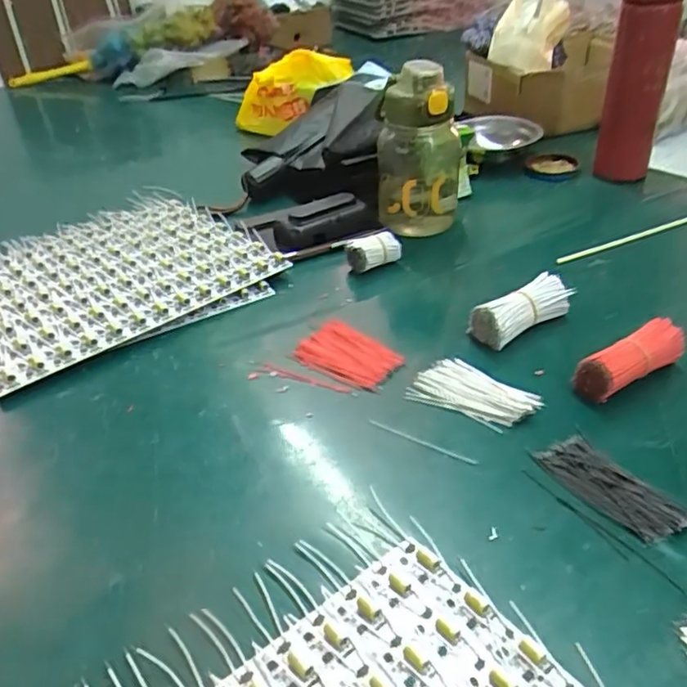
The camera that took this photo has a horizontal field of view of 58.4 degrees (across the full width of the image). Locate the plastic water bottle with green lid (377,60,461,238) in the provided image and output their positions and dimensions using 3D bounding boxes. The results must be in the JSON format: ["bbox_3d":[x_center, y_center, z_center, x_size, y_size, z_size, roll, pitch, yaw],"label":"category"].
[{"bbox_3d":[0.081,-0.202,0.664,0.087,0.179,0.083,4,39,11],"label":"plastic water bottle with green lid"}]

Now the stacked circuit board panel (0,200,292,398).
[{"bbox_3d":[-0.248,-0.067,0.619,0.311,0.019,0.263,-25,42,-24],"label":"stacked circuit board panel"}]

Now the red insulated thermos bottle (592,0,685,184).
[{"bbox_3d":[0.328,-0.283,0.699,0.066,0.200,0.072,12,40,17],"label":"red insulated thermos bottle"}]

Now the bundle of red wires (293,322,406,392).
[{"bbox_3d":[0.003,0.009,0.505,0.083,0.011,0.052,22,45,30],"label":"bundle of red wires"}]

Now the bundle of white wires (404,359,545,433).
[{"bbox_3d":[0.096,0.039,0.461,0.085,0.008,0.058,27,48,34],"label":"bundle of white wires"}]

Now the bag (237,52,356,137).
[{"bbox_3d":[-0.089,-0.380,0.935,0.212,0.089,0.047,-21,28,30],"label":"bag"}]

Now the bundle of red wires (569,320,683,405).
[{"bbox_3d":[0.214,0.014,0.458,0.084,0.034,0.028,-22,41,-21],"label":"bundle of red wires"}]

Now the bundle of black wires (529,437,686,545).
[{"bbox_3d":[0.165,0.090,0.383,0.039,0.009,0.090,-26,43,-25],"label":"bundle of black wires"}]

